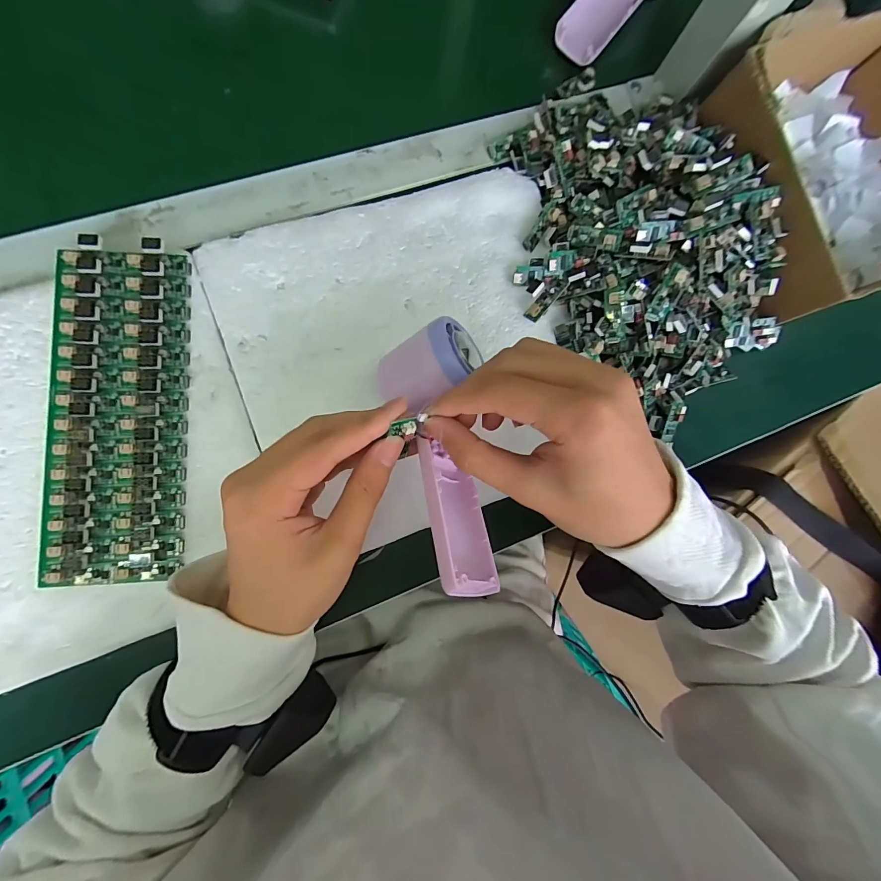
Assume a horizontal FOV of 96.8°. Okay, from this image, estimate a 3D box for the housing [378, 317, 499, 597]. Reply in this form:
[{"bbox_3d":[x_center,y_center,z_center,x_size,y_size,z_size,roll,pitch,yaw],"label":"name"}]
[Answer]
[{"bbox_3d":[0.003,0.005,0.221,0.055,0.047,0.154,-8,76,-9],"label":"housing"}]

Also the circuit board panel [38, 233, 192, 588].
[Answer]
[{"bbox_3d":[-0.213,-0.020,0.259,0.081,0.016,0.219,-1,86,-7],"label":"circuit board panel"}]

